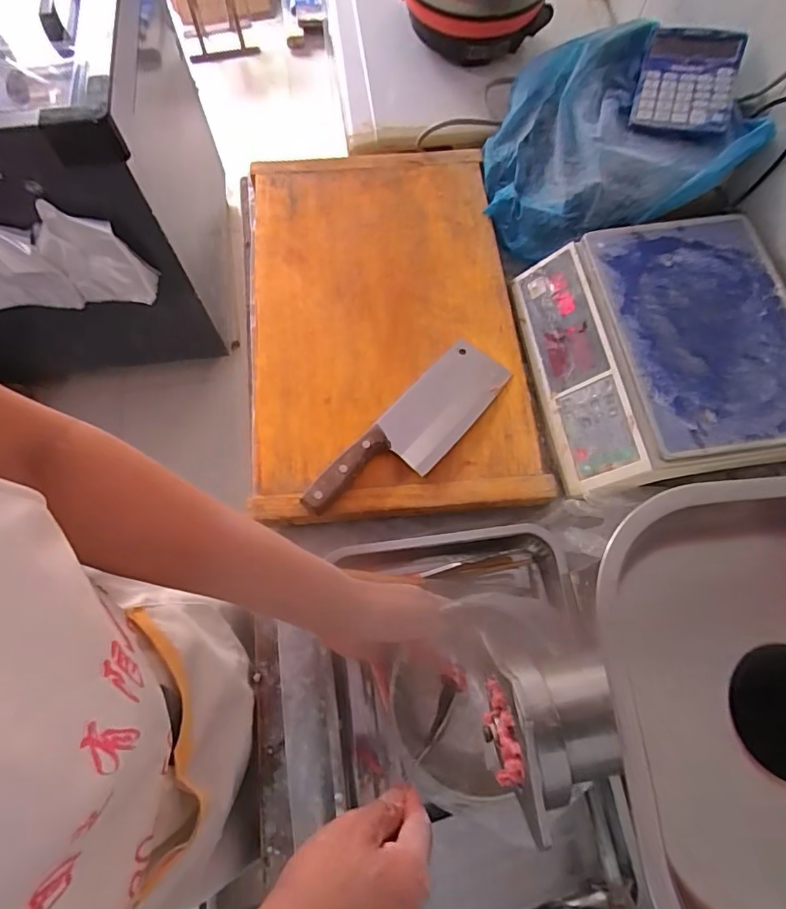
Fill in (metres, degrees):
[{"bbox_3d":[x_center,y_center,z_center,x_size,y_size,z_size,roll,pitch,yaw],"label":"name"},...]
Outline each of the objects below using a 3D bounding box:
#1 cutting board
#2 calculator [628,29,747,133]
[{"bbox_3d":[-0.016,-0.203,0.701,0.357,0.031,0.579,-5,69,-2],"label":"cutting board"},{"bbox_3d":[0.386,-0.491,0.663,0.116,0.016,0.144,16,83,16],"label":"calculator"}]

